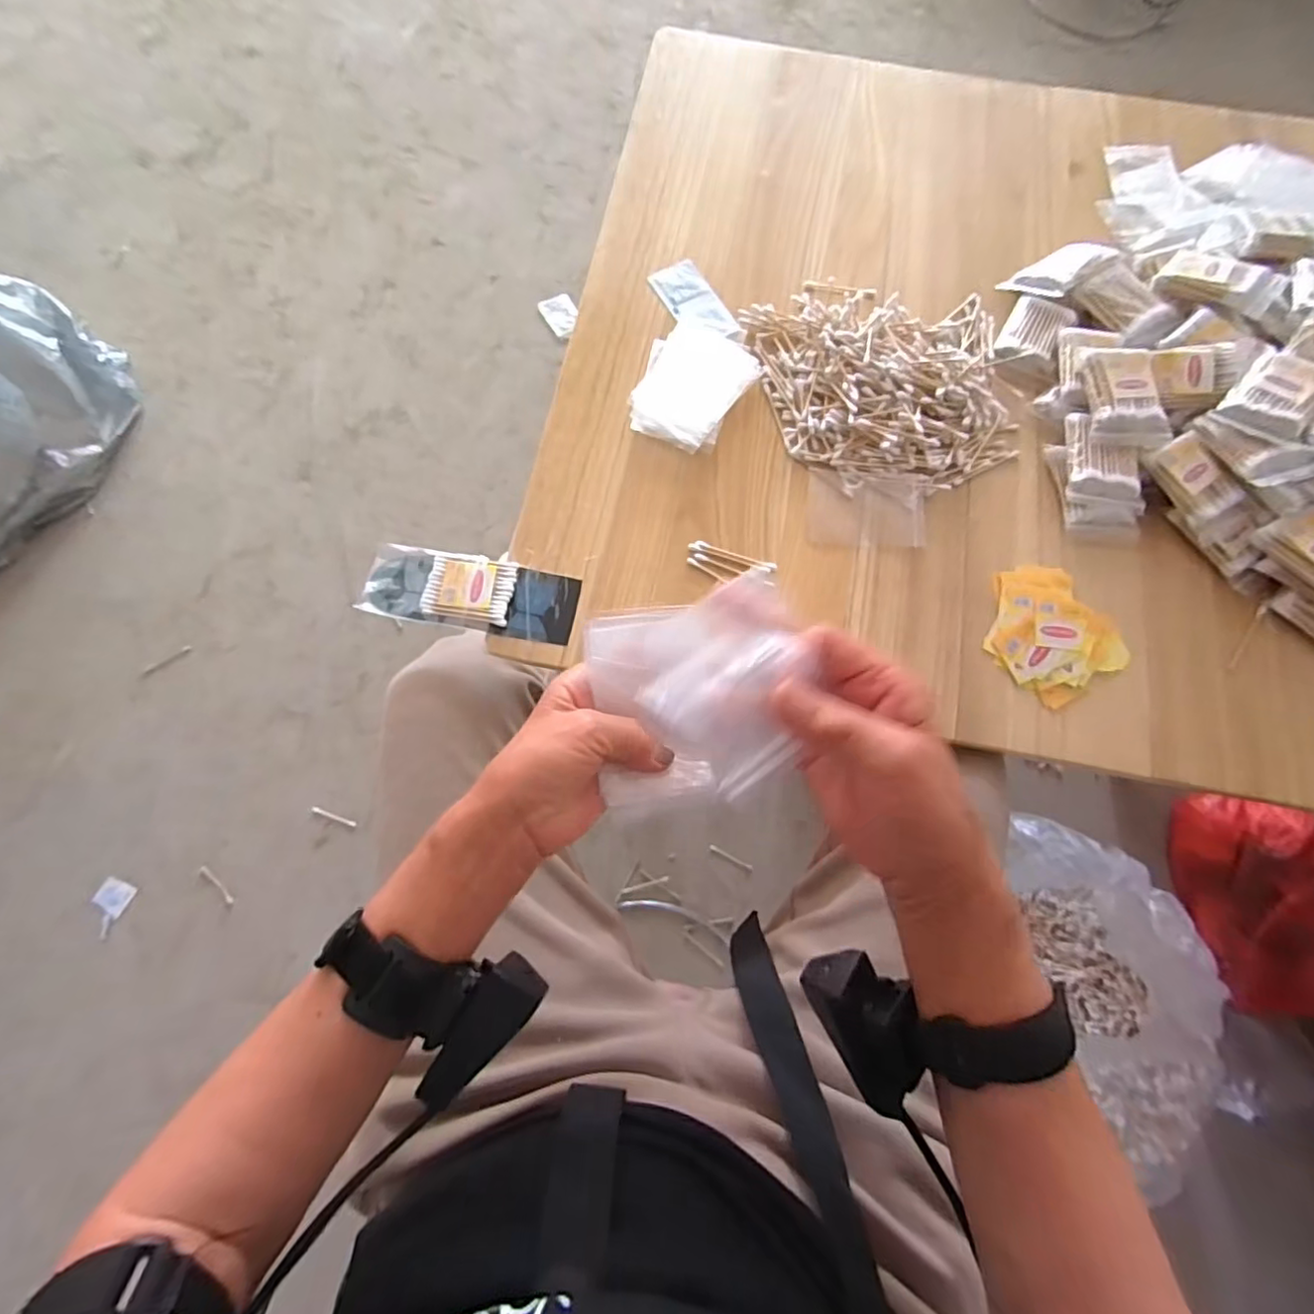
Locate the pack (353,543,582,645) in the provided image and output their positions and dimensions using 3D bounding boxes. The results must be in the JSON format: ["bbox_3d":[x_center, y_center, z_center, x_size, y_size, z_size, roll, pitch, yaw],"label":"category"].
[{"bbox_3d":[-0.158,-0.054,0.514,0.179,0.016,0.063,10,75,1],"label":"pack"}]

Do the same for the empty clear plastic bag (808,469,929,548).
[{"bbox_3d":[0.187,-0.132,0.541,0.102,0.007,0.069,5,75,0],"label":"empty clear plastic bag"}]

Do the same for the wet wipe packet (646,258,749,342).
[{"bbox_3d":[0.038,-0.346,0.600,0.052,0.004,0.108,-28,78,-9],"label":"wet wipe packet"}]

